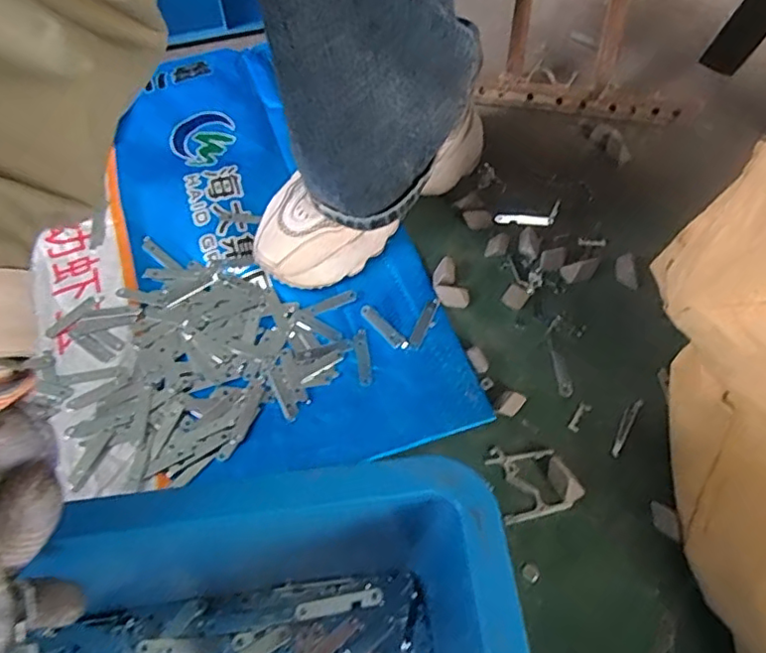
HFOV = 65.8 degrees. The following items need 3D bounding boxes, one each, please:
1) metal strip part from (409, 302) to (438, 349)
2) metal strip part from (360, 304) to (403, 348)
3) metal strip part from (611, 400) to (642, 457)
[{"bbox_3d":[0.035,-0.002,0.510,0.011,0.004,0.050,21,64,10],"label":"metal strip part"},{"bbox_3d":[-0.001,-0.002,0.513,0.013,0.004,0.049,-36,68,-18],"label":"metal strip part"},{"bbox_3d":[0.193,0.080,0.472,0.010,0.004,0.056,30,66,14],"label":"metal strip part"}]

